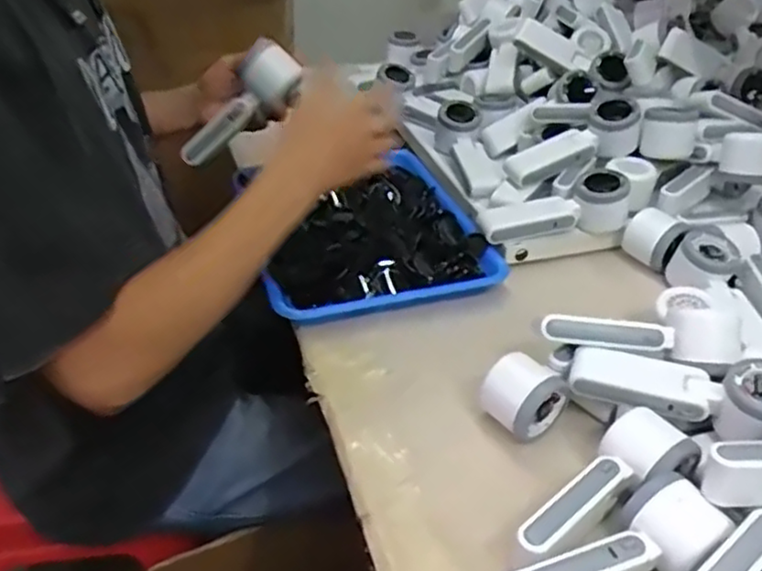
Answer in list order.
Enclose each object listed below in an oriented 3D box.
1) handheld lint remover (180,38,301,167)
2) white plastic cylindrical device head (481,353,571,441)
[{"bbox_3d":[-0.166,-0.205,0.771,0.162,0.064,0.069,-41,39,10],"label":"handheld lint remover"},{"bbox_3d":[0.118,0.094,0.564,0.059,0.064,0.051,-22,43,-30],"label":"white plastic cylindrical device head"}]

